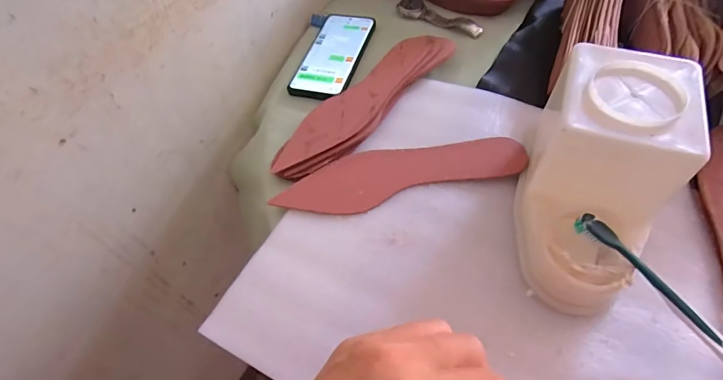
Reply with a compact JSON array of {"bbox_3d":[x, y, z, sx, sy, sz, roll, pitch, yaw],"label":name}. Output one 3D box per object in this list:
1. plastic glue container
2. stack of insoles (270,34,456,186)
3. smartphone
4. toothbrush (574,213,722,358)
[{"bbox_3d":[0.191,-0.012,0.334,0.102,0.115,0.193,21,60,17],"label":"plastic glue container"},{"bbox_3d":[0.004,-0.110,0.481,0.078,0.019,0.265,34,63,24],"label":"stack of insoles"},{"bbox_3d":[-0.037,-0.190,0.562,0.081,0.009,0.166,11,60,15],"label":"smartphone"},{"bbox_3d":[0.232,0.087,0.294,0.014,0.014,0.185,-38,77,-21],"label":"toothbrush"}]

